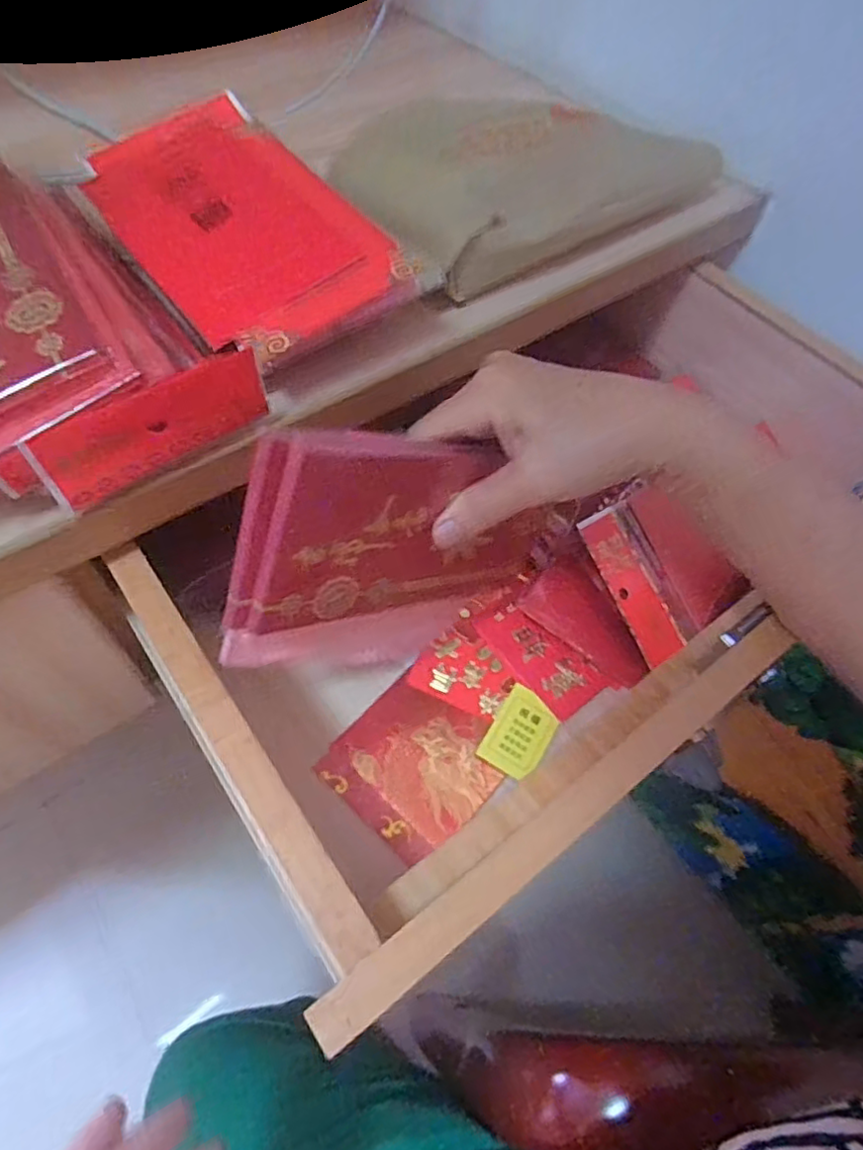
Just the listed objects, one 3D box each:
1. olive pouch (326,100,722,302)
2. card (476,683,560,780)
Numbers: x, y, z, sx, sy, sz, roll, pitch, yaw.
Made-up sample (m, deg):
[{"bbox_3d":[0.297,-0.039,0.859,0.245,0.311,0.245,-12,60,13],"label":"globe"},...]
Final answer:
[{"bbox_3d":[0.060,-0.263,0.404,0.236,0.036,0.141,-35,65,-23],"label":"olive pouch"},{"bbox_3d":[0.054,0.096,0.385,0.035,0.004,0.053,31,60,15],"label":"card"}]

